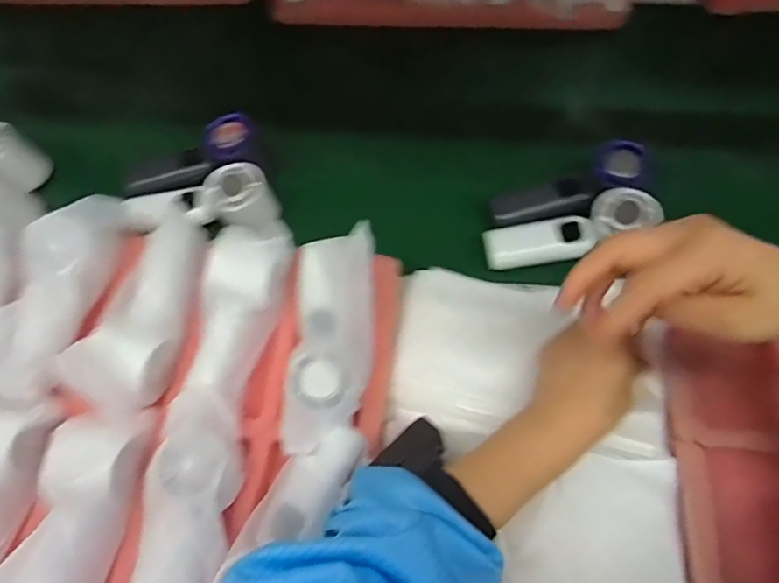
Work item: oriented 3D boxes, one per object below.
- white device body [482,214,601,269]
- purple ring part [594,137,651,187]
[{"bbox_3d":[0.143,-0.048,0.508,0.101,0.019,0.037,-8,66,14],"label":"white device body"},{"bbox_3d":[0.225,-0.122,0.505,0.051,0.018,0.046,23,69,11],"label":"purple ring part"}]

